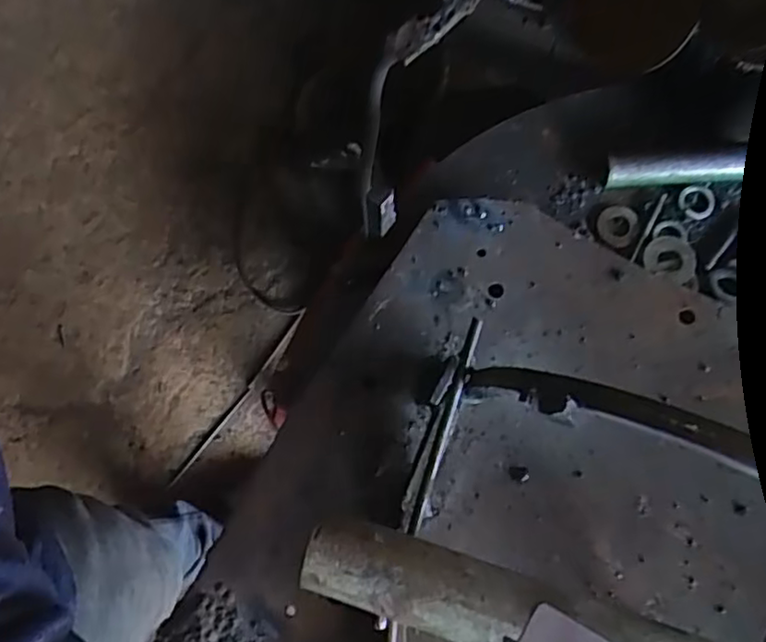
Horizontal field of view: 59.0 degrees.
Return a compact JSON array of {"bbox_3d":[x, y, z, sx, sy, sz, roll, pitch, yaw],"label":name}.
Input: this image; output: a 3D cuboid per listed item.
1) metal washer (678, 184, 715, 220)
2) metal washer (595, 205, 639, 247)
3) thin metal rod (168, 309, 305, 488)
[{"bbox_3d":[0.175,-0.066,0.375,0.020,0.004,0.018,-18,80,-3],"label":"metal washer"},{"bbox_3d":[0.130,-0.053,0.373,0.024,0.004,0.023,0,79,0],"label":"metal washer"},{"bbox_3d":[-0.245,0.133,1.173,0.017,0.009,0.368,36,81,6],"label":"thin metal rod"}]

